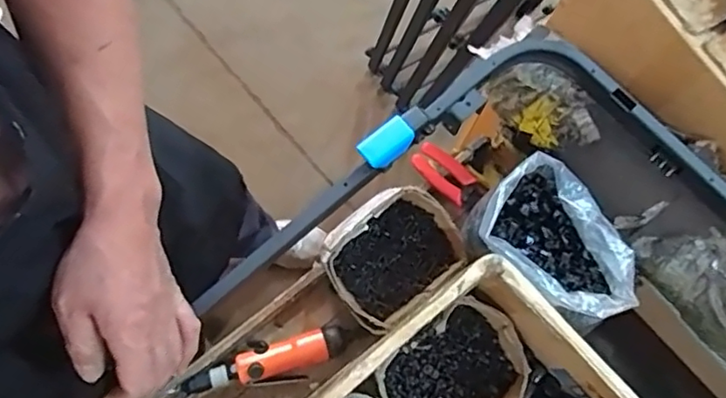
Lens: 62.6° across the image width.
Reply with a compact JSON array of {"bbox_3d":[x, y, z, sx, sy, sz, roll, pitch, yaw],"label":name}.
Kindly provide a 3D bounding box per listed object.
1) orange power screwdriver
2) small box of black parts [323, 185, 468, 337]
[{"bbox_3d":[-0.127,0.210,0.765,0.216,0.040,0.061,-10,74,-5],"label":"orange power screwdriver"},{"bbox_3d":[0.035,0.068,0.766,0.172,0.074,0.145,-40,78,-13],"label":"small box of black parts"}]

